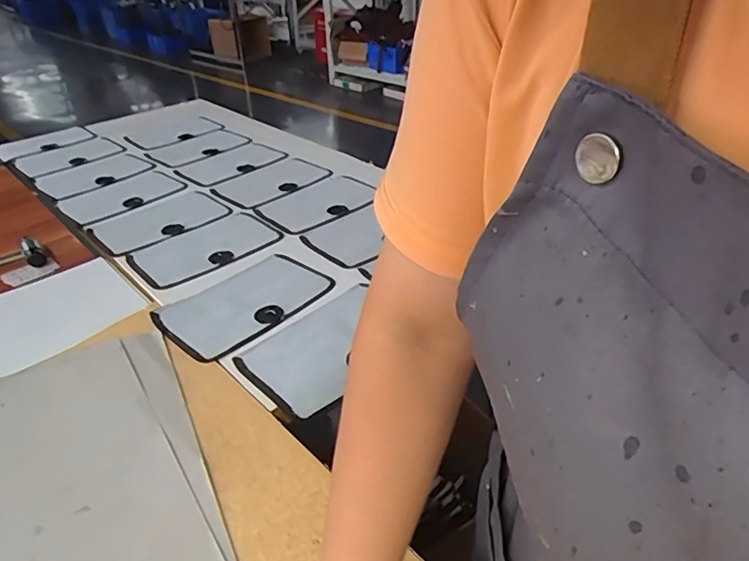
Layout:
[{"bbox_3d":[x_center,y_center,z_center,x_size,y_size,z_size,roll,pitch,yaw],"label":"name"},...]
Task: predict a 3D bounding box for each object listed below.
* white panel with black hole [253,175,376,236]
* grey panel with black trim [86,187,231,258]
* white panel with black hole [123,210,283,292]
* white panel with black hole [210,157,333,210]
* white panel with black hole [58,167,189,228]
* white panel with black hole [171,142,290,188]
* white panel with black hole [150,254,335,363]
[{"bbox_3d":[-0.104,-0.144,0.967,0.223,0.010,0.155,-28,42,-32],"label":"white panel with black hole"},{"bbox_3d":[-0.387,-0.107,0.930,0.211,0.021,0.163,-28,42,-32],"label":"grey panel with black trim"},{"bbox_3d":[-0.274,-0.058,0.847,0.213,0.007,0.139,-28,42,-32],"label":"white panel with black hole"},{"bbox_3d":[-0.213,-0.203,1.046,0.212,0.012,0.151,-30,43,-34],"label":"white panel with black hole"},{"bbox_3d":[-0.500,-0.170,1.025,0.151,0.010,0.209,27,44,36],"label":"white panel with black hole"},{"bbox_3d":[-0.314,-0.259,1.141,0.149,0.008,0.222,26,43,34],"label":"white panel with black hole"},{"bbox_3d":[-0.178,0.025,0.718,0.145,0.011,0.219,25,43,34],"label":"white panel with black hole"}]

